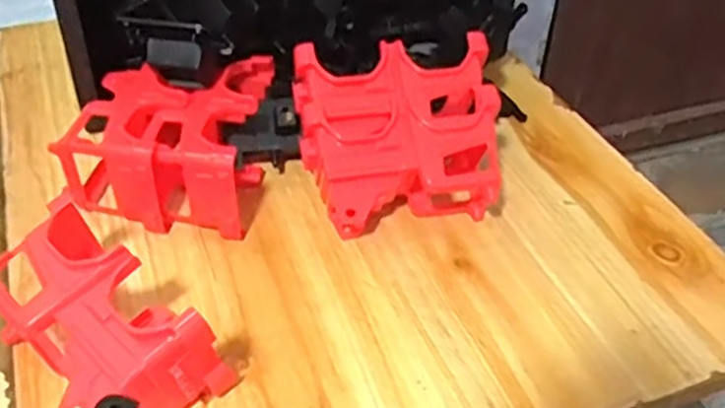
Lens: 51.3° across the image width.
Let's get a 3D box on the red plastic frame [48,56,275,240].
[{"bbox_3d":[-0.153,-0.050,0.609,0.137,0.081,0.147,5,40,3],"label":"red plastic frame"}]

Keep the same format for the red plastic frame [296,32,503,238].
[{"bbox_3d":[0.028,-0.045,0.585,0.152,0.116,0.109,-3,40,-7],"label":"red plastic frame"}]

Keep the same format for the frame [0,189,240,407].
[{"bbox_3d":[-0.157,0.079,0.459,0.090,0.080,0.131,-30,50,-33],"label":"frame"}]

